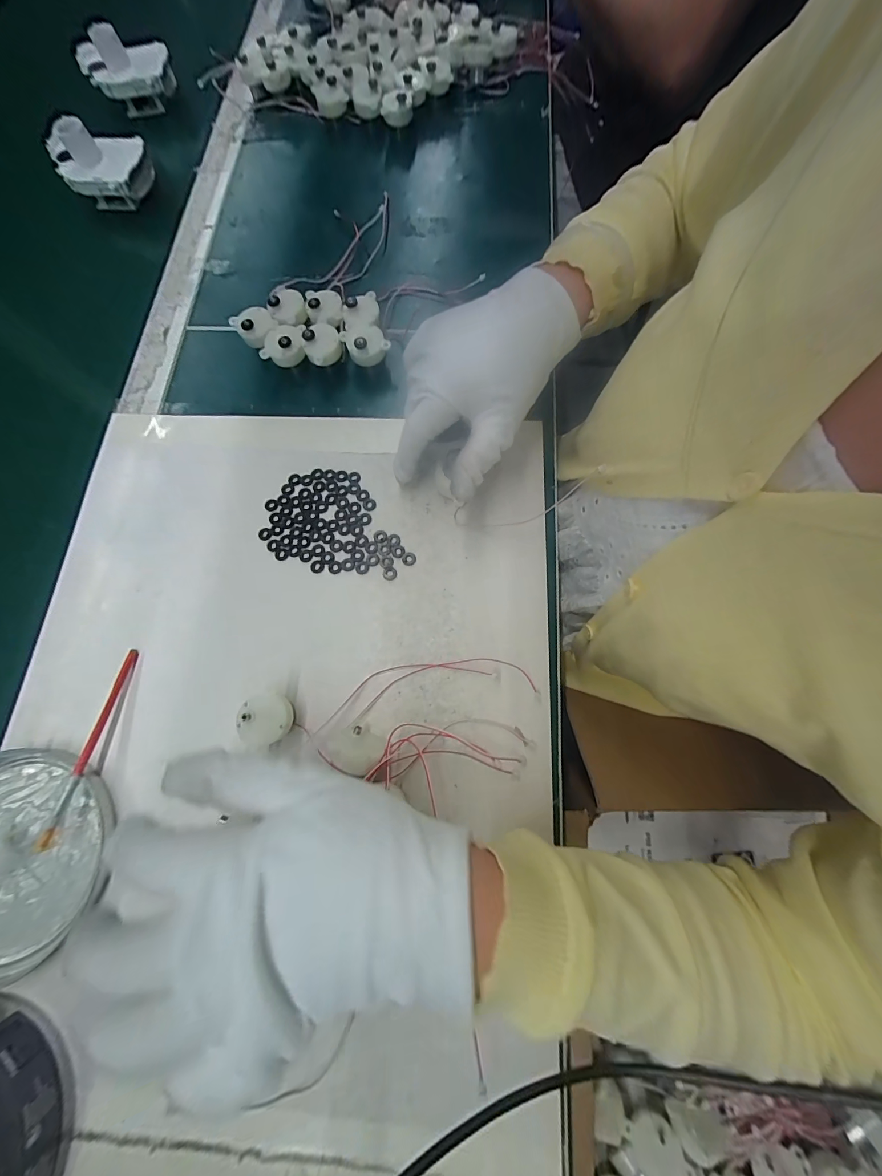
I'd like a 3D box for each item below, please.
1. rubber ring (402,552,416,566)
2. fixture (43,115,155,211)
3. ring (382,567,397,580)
[{"bbox_3d":[-0.025,-0.023,0.288,0.011,0.004,0.011,0,75,2],"label":"rubber ring"},{"bbox_3d":[-0.348,-0.439,0.386,0.085,0.055,0.076,-33,76,-7],"label":"fixture"},{"bbox_3d":[-0.039,-0.011,0.286,0.011,0.004,0.011,0,75,2],"label":"ring"}]

